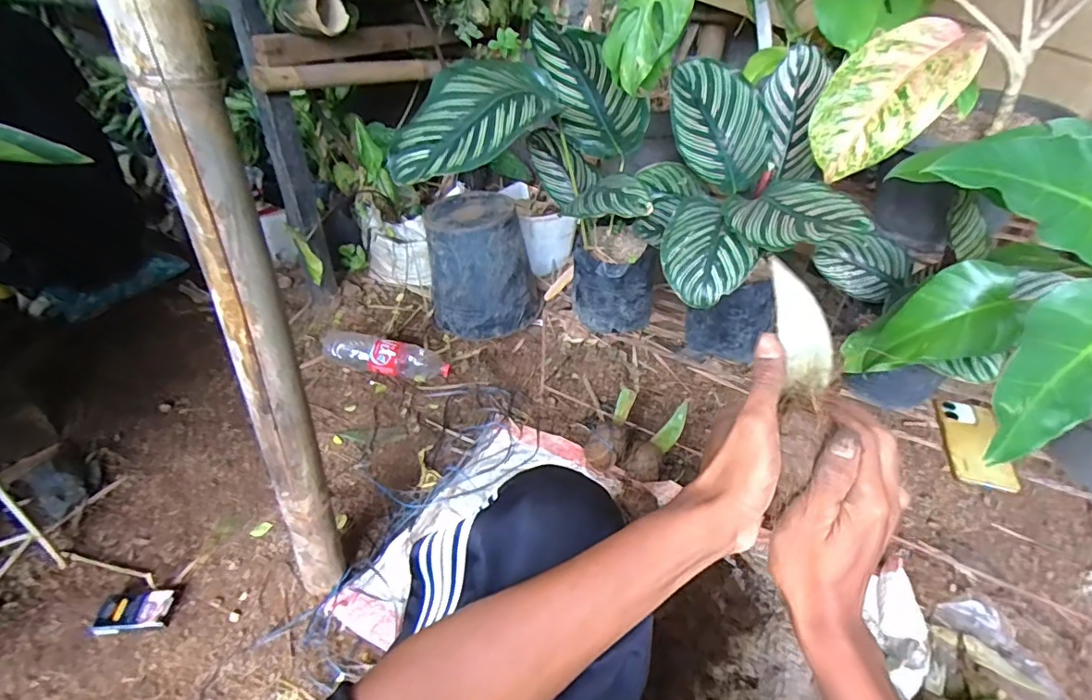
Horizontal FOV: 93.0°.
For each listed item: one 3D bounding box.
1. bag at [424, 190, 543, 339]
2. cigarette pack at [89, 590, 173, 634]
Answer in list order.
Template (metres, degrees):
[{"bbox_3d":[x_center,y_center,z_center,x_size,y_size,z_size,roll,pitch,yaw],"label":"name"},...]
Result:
[{"bbox_3d":[-0.165,-0.238,1.449,0.299,0.322,0.287,2,39,-6],"label":"bag"},{"bbox_3d":[-0.628,0.402,0.792,0.095,0.026,0.059,-2,40,-11],"label":"cigarette pack"}]

